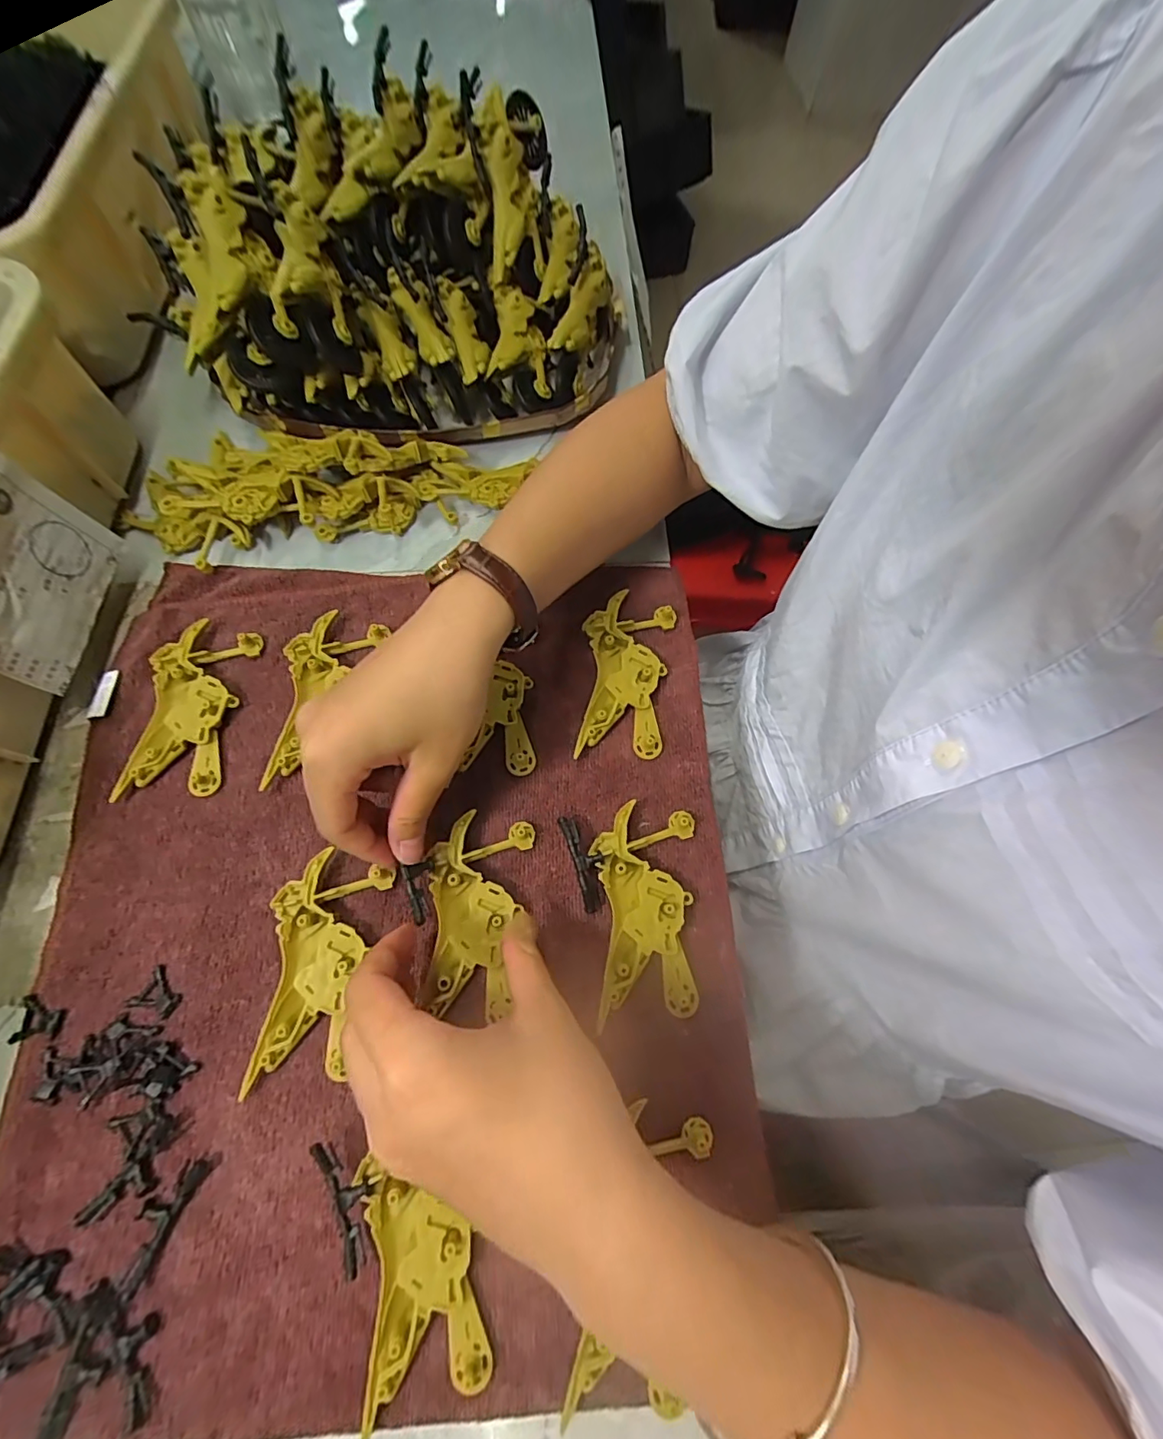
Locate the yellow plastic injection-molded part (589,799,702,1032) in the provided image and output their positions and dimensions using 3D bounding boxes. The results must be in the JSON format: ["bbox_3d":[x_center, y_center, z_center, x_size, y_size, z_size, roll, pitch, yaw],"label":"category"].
[{"bbox_3d":[0.032,0.095,0.267,0.049,0.010,0.096,3,70,-1],"label":"yellow plastic injection-molded part"}]

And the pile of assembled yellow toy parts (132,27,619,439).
[{"bbox_3d":[-0.121,-0.308,0.360,0.292,0.116,0.203,-2,70,-3],"label":"pile of assembled yellow toy parts"}]

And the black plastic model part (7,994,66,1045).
[{"bbox_3d":[-0.252,0.138,0.242,0.024,0.004,0.019,-5,70,-4],"label":"black plastic model part"}]

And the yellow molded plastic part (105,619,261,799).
[{"bbox_3d":[-0.219,-0.007,0.294,0.049,0.011,0.097,5,70,0],"label":"yellow molded plastic part"}]

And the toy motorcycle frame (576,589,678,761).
[{"bbox_3d":[0.025,-0.027,0.310,0.051,0.013,0.096,9,70,1],"label":"toy motorcycle frame"}]

